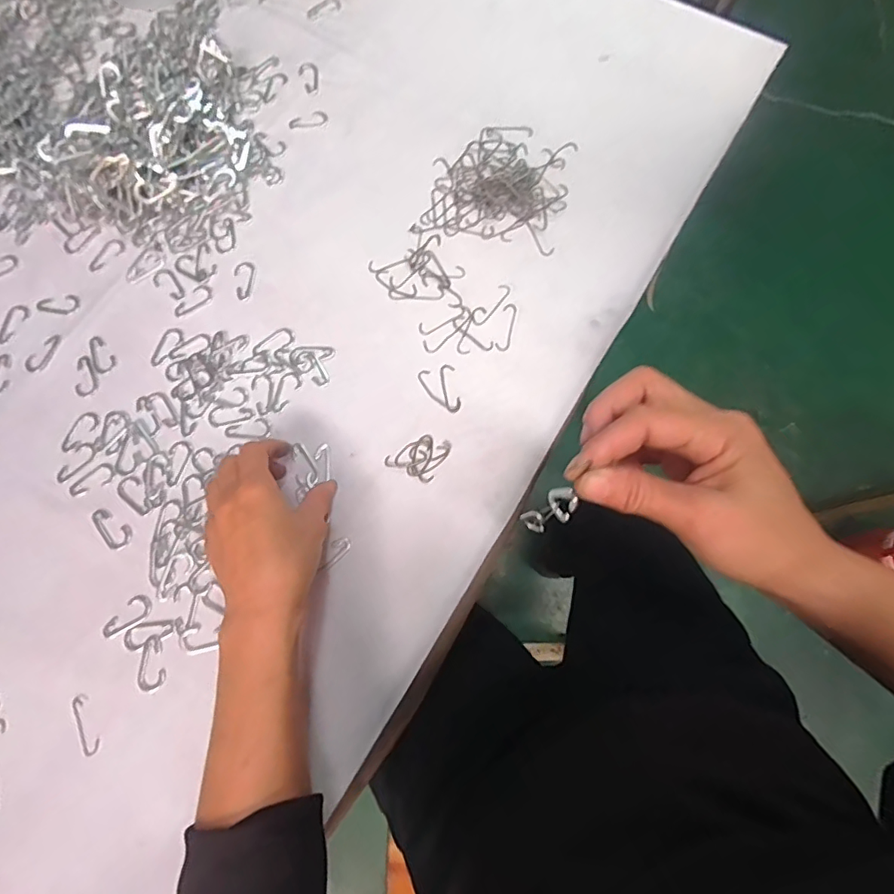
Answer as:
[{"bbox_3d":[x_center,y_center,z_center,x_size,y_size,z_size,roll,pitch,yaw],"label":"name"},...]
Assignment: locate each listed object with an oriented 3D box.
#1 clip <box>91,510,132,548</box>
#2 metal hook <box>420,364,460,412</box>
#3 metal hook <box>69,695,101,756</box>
[{"bbox_3d":[-0.257,0.061,0.397,0.019,0.004,0.036,-38,78,-9],"label":"clip"},{"bbox_3d":[-0.005,-0.047,0.422,0.029,0.004,0.041,-15,75,-4],"label":"metal hook"},{"bbox_3d":[-0.252,0.193,0.359,0.012,0.004,0.041,-25,76,-6],"label":"metal hook"}]

